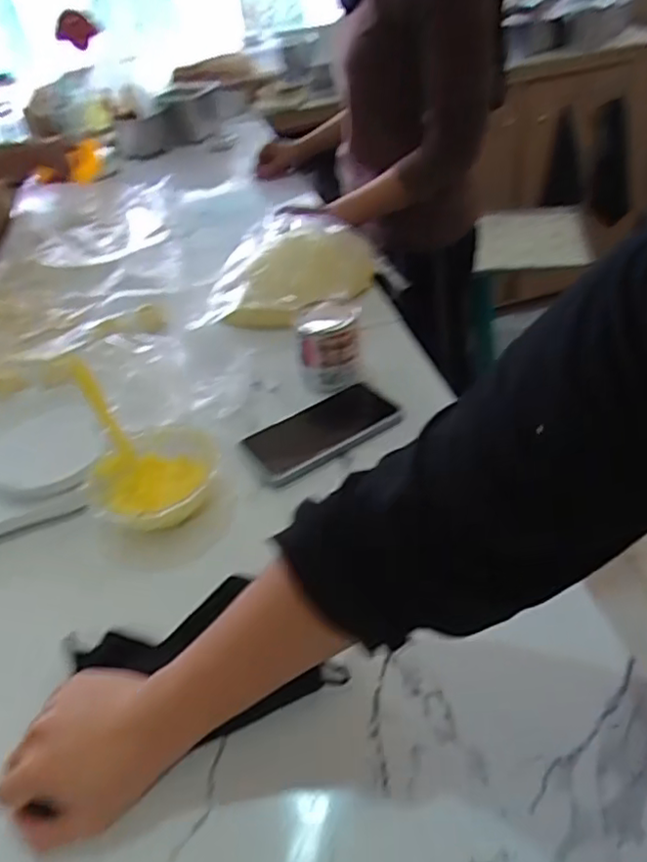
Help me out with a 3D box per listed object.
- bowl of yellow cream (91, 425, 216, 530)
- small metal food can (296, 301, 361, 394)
[{"bbox_3d":[-0.158,0.053,0.613,0.115,0.043,0.122,-6,39,5],"label":"bowl of yellow cream"},{"bbox_3d":[0.008,-0.100,0.737,0.072,0.091,0.076,-6,39,5],"label":"small metal food can"}]

